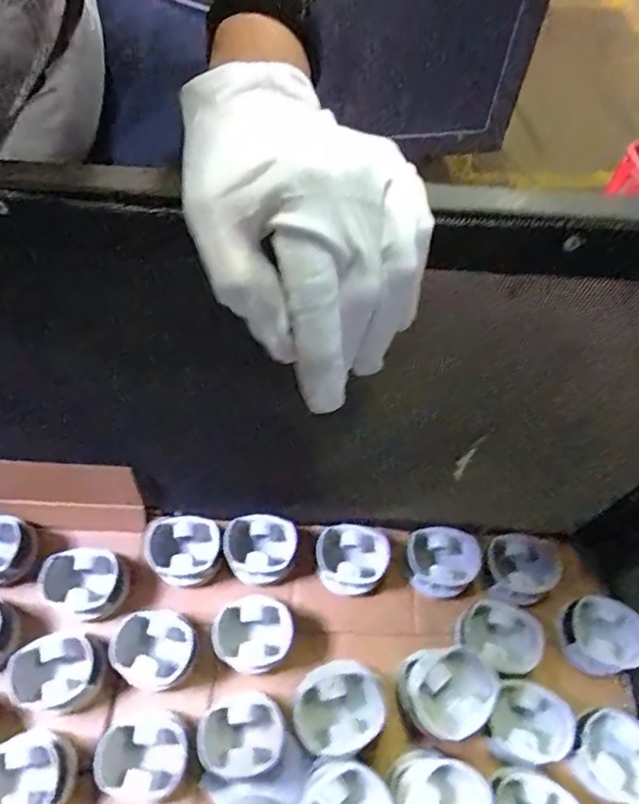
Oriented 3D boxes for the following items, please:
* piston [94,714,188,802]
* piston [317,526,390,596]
[{"bbox_3d":[-0.164,0.335,0.511,0.081,0.044,0.072,1,58,-1],"label":"piston"},{"bbox_3d":[0.036,0.185,0.617,0.080,0.050,0.063,11,59,5],"label":"piston"}]

